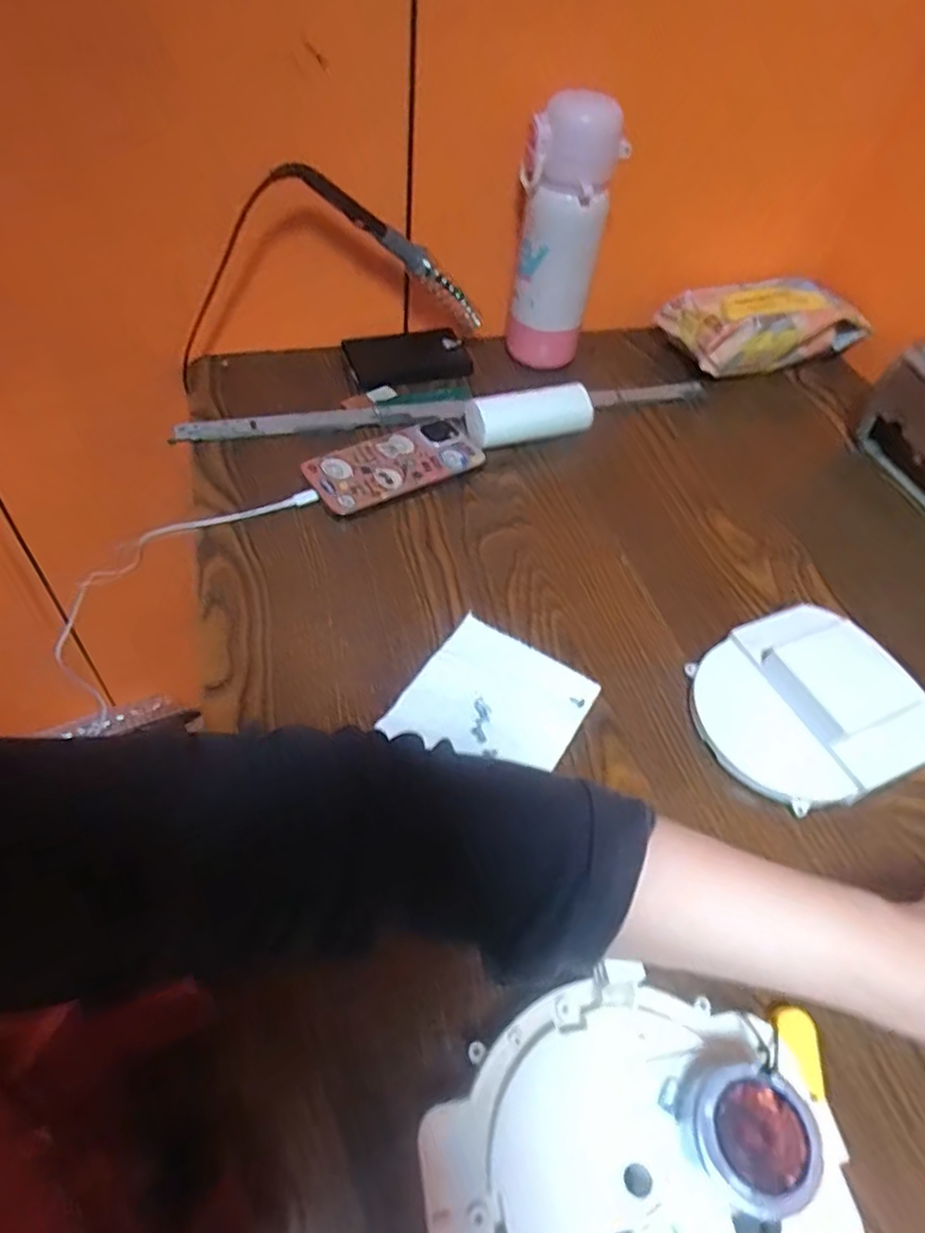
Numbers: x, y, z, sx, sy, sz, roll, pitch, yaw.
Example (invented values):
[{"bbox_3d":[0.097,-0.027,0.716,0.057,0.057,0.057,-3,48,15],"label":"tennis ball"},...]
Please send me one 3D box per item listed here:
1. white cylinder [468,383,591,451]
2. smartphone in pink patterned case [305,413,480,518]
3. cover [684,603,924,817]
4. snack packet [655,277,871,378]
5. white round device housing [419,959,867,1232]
[{"bbox_3d":[0.055,-0.178,0.594,0.109,0.037,0.049,-14,54,-16],"label":"white cylinder"},{"bbox_3d":[-0.054,-0.130,0.571,0.146,0.015,0.070,-22,57,-21],"label":"smartphone in pink patterned case"},{"bbox_3d":[0.215,0.054,0.434,0.127,0.040,0.127,-16,55,-17],"label":"cover"},{"bbox_3d":[0.301,-0.292,0.699,0.180,0.072,0.105,-17,55,-18],"label":"snack packet"},{"bbox_3d":[0.070,0.223,0.268,0.163,0.069,0.136,11,51,4],"label":"white round device housing"}]

